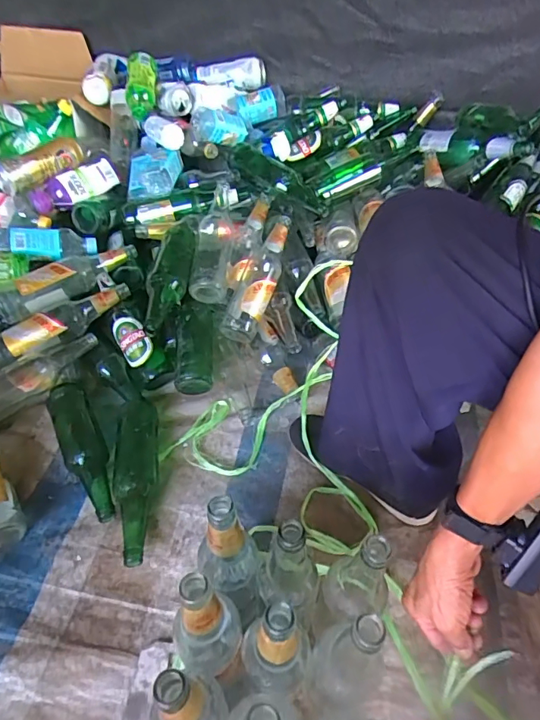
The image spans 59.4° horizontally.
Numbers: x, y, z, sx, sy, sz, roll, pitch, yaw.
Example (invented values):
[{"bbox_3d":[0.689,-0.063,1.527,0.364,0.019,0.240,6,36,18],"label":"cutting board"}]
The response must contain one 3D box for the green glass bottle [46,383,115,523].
[{"bbox_3d":[-0.300,0.144,0.764,0.064,0.053,0.261,-25,51,-19],"label":"green glass bottle"}]

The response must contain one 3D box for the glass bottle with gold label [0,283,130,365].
[{"bbox_3d":[-0.378,-0.064,0.861,0.265,0.058,0.071,-22,52,-19],"label":"glass bottle with gold label"}]

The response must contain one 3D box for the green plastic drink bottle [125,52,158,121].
[{"bbox_3d":[-0.277,-0.591,1.026,0.066,0.139,0.079,13,19,14],"label":"green plastic drink bottle"}]

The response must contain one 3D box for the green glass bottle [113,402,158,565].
[{"bbox_3d":[-0.207,0.170,0.729,0.063,0.064,0.283,-8,48,-4],"label":"green glass bottle"}]

